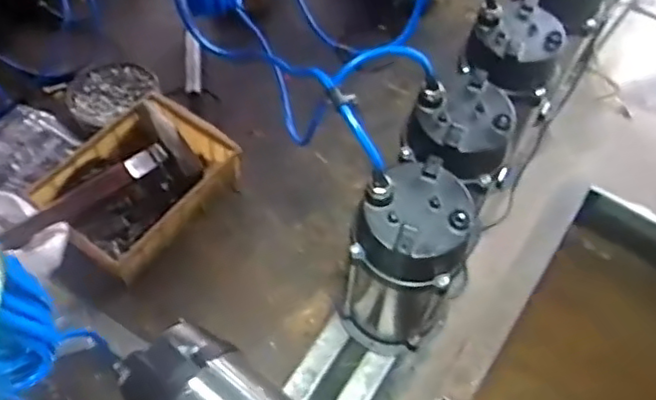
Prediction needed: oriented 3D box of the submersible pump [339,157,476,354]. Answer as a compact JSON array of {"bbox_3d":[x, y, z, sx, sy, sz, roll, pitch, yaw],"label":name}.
[{"bbox_3d":[0.082,0.075,0.726,0.107,0.270,0.110,2,57,-3],"label":"submersible pump"}]

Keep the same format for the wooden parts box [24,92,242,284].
[{"bbox_3d":[-0.262,-0.029,0.870,0.186,0.052,0.250,35,61,17],"label":"wooden parts box"}]

